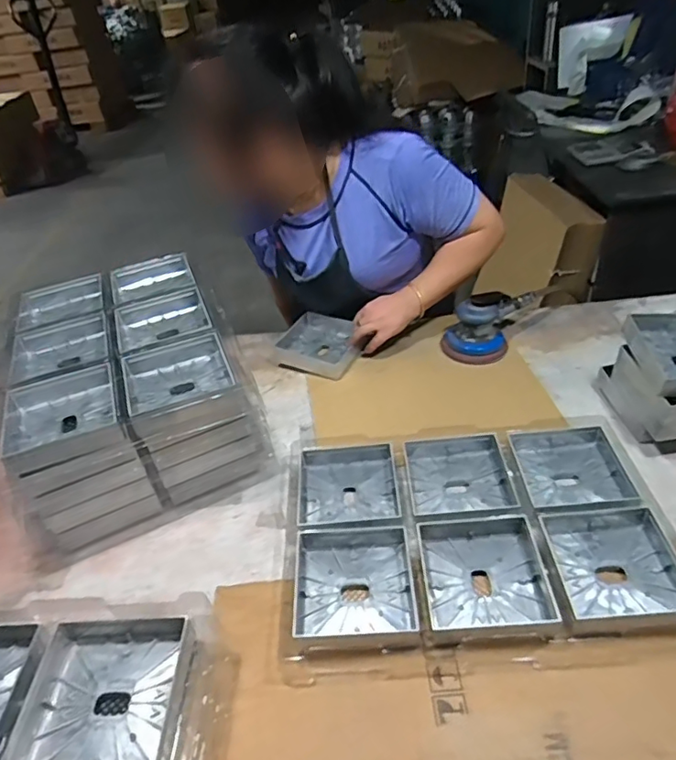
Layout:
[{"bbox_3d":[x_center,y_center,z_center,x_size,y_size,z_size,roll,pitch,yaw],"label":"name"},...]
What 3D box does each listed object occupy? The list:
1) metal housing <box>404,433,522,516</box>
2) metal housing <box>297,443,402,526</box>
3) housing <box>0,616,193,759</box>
[{"bbox_3d":[0.162,0.134,0.772,0.137,0.034,0.144,-6,38,2],"label":"metal housing"},{"bbox_3d":[0.014,0.142,0.787,0.134,0.028,0.124,-7,38,1],"label":"metal housing"},{"bbox_3d":[-0.205,0.286,0.505,0.141,0.034,0.140,-4,38,4],"label":"housing"}]

